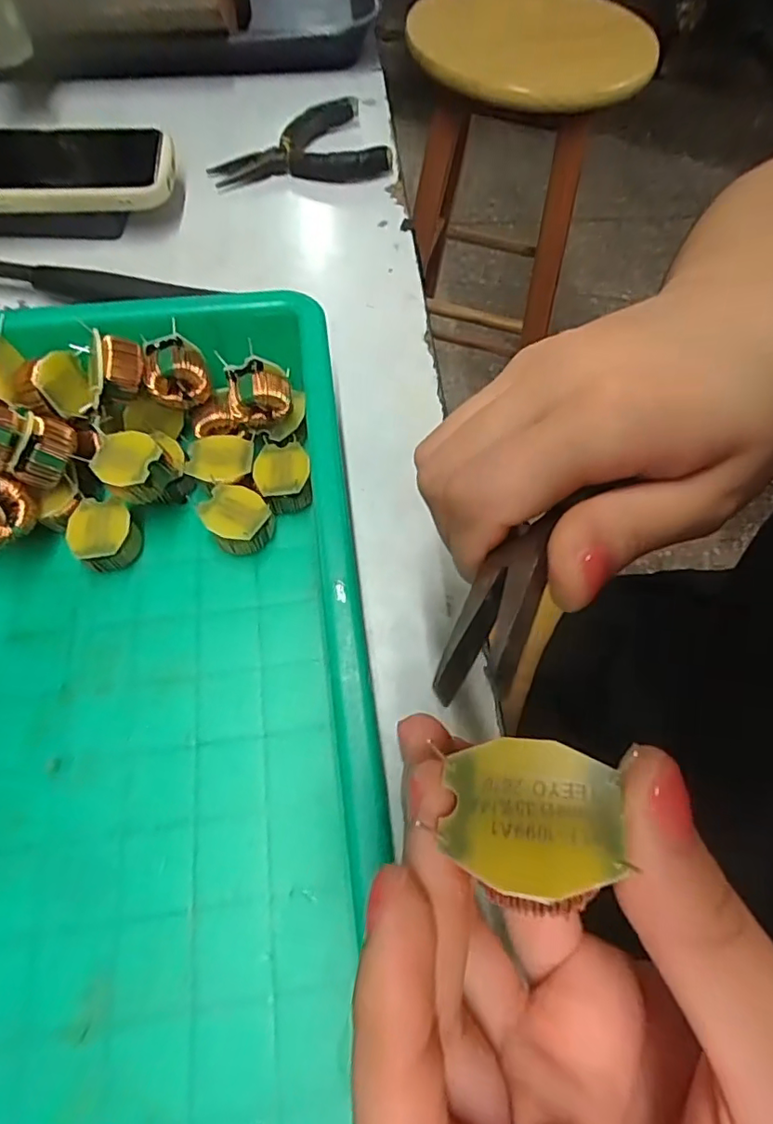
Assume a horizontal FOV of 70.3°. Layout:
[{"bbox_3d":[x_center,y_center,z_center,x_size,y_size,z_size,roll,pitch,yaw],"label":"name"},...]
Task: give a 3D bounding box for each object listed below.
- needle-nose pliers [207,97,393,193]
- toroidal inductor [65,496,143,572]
[{"bbox_3d":[-0.065,-0.310,0.406,0.125,0.023,0.081,-7,62,-6],"label":"needle-nose pliers"},{"bbox_3d":[-0.125,-0.012,0.246,0.026,0.019,0.033,-29,66,-16],"label":"toroidal inductor"}]

